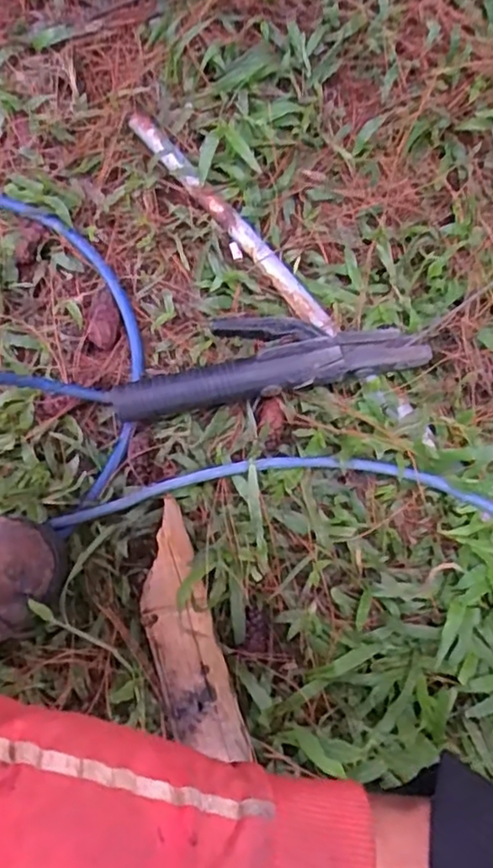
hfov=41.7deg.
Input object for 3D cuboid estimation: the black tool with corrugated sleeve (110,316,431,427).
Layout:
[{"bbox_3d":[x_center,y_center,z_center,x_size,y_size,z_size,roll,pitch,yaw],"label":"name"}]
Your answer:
[{"bbox_3d":[0.015,-0.072,0.582,0.271,0.032,0.075,-10,77,-1],"label":"black tool with corrugated sleeve"}]

